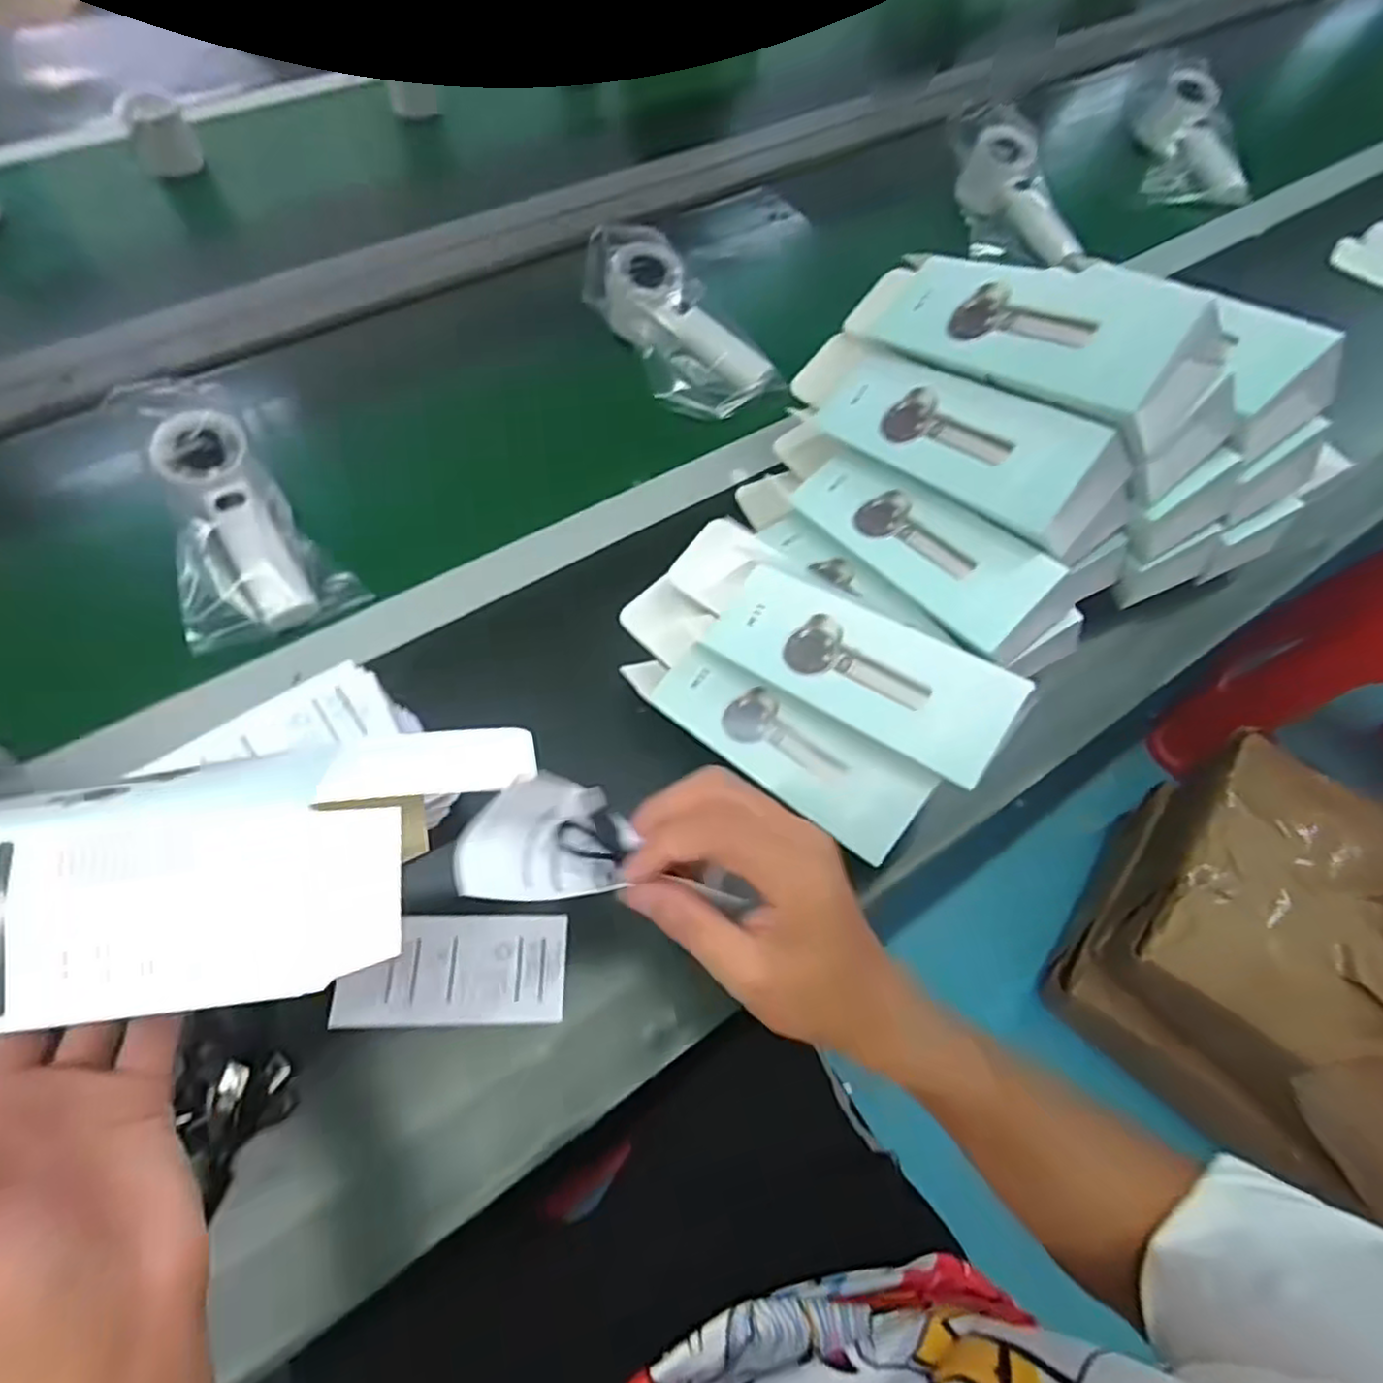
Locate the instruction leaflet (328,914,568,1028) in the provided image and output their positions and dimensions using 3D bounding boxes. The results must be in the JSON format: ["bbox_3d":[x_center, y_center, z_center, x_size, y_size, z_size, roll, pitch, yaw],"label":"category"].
[{"bbox_3d":[-0.128,0.150,0.383,0.117,0.009,0.055,-1,61,-2],"label":"instruction leaflet"}]

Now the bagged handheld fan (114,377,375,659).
[{"bbox_3d":[-0.302,-0.124,0.476,0.093,0.046,0.184,-23,82,-14],"label":"bagged handheld fan"}]

